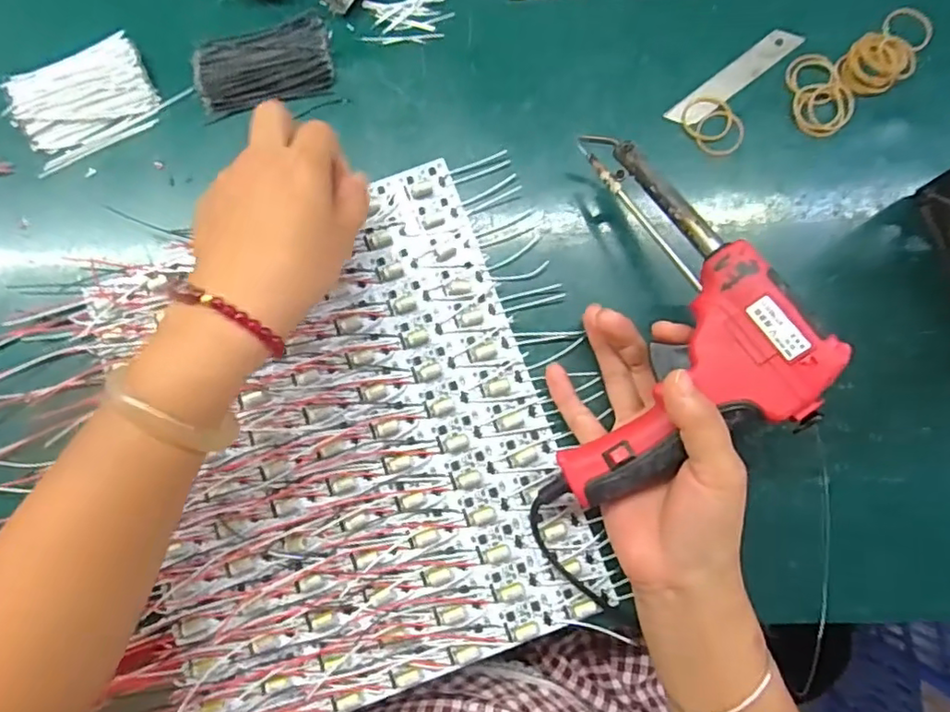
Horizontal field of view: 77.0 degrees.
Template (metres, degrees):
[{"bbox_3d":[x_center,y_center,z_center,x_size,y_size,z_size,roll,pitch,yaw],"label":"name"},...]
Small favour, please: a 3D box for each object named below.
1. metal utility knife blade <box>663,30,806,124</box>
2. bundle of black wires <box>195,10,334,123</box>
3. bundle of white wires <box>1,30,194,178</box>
[{"bbox_3d":[0.168,-0.181,0.389,0.098,0.004,0.020,-37,78,-4],"label":"metal utility knife blade"},{"bbox_3d":[-0.139,-0.192,0.394,0.089,0.006,0.058,-15,81,-2],"label":"bundle of black wires"},{"bbox_3d":[-0.255,-0.172,0.396,0.100,0.010,0.066,-28,82,-4],"label":"bundle of white wires"}]

